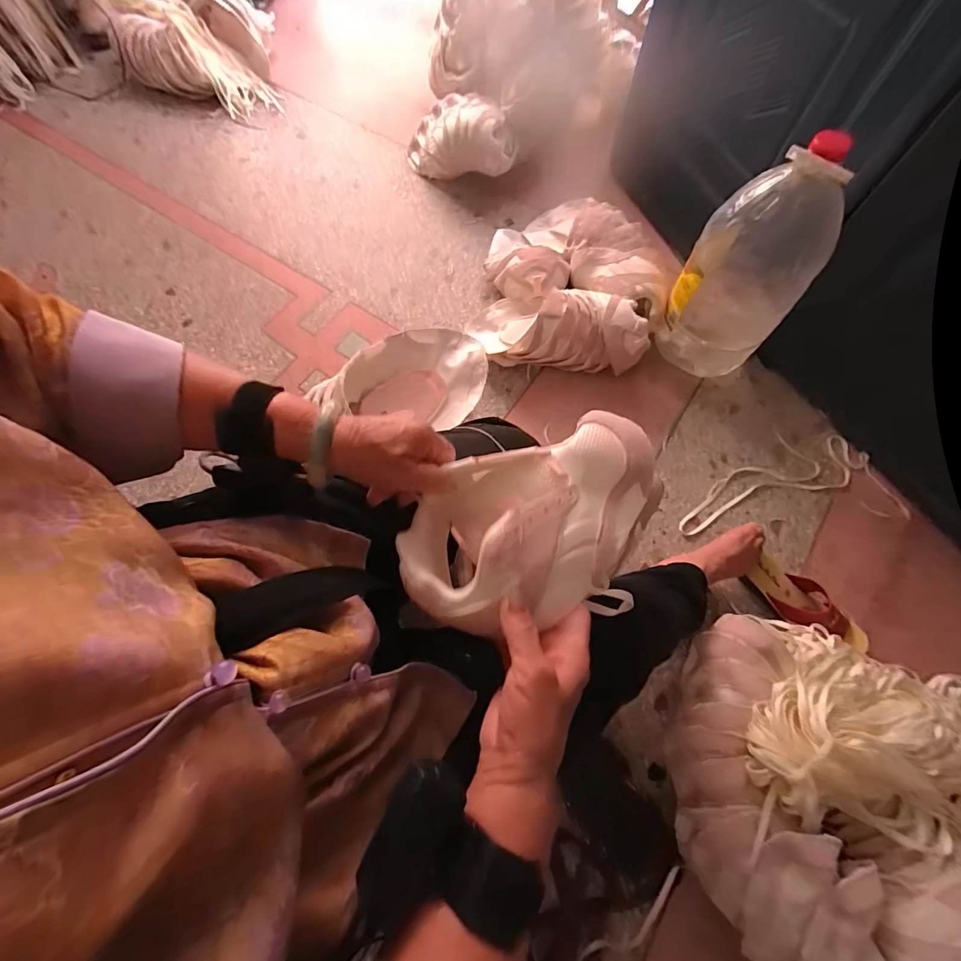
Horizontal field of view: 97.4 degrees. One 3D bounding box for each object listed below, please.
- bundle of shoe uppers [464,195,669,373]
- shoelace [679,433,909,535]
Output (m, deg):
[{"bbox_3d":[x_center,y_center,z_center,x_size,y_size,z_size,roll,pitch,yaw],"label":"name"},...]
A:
[{"bbox_3d":[0.186,-0.474,0.956,0.391,0.138,0.475,3,69,1],"label":"bundle of shoe uppers"},{"bbox_3d":[0.594,0.002,0.842,0.433,0.007,0.165,-9,69,-4],"label":"shoelace"}]

